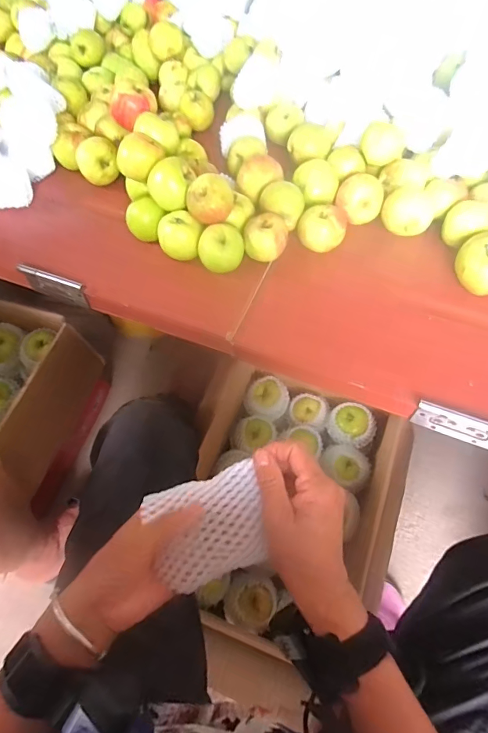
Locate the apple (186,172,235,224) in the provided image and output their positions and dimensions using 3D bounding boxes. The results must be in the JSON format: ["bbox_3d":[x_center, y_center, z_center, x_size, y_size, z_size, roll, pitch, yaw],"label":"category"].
[{"bbox_3d":[-0.043,-0.211,0.542,0.057,0.053,0.044,-10,60,-4],"label":"apple"}]

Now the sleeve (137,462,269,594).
[{"bbox_3d":[-0.027,0.125,0.331,0.088,0.019,0.075,-15,61,-7],"label":"sleeve"}]

